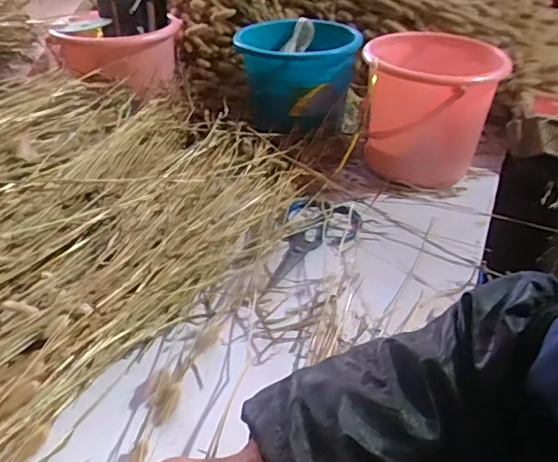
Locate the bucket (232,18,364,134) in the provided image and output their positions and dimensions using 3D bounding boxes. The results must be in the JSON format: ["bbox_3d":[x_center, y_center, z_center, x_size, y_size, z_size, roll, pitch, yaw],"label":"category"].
[{"bbox_3d":[0.033,-0.280,1.004,0.190,0.153,0.191,1,35,-1],"label":"bucket"}]

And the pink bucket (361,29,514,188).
[{"bbox_3d":[0.237,-0.190,0.905,0.207,0.193,0.211,6,35,6],"label":"pink bucket"}]

